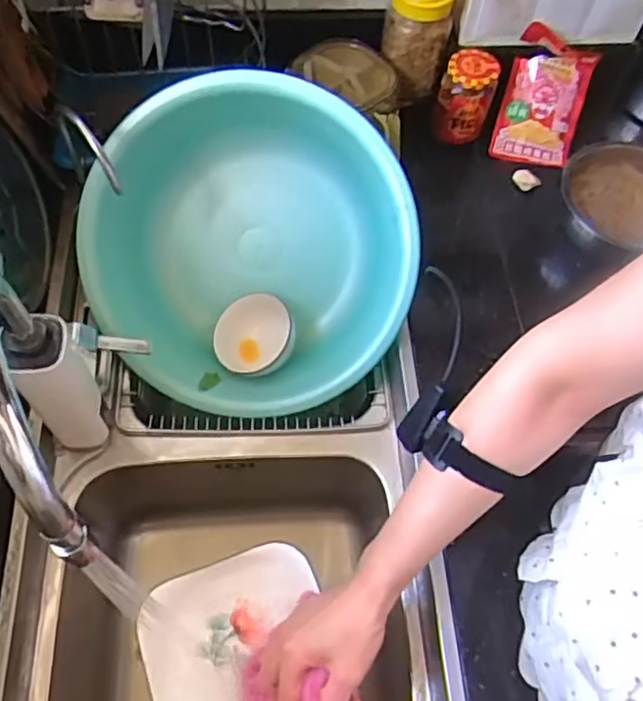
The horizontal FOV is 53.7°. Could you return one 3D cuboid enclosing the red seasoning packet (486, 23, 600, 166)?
[{"bbox_3d":[0.308,-0.345,0.877,0.112,0.166,0.013,12,17,-5],"label":"red seasoning packet"}]

